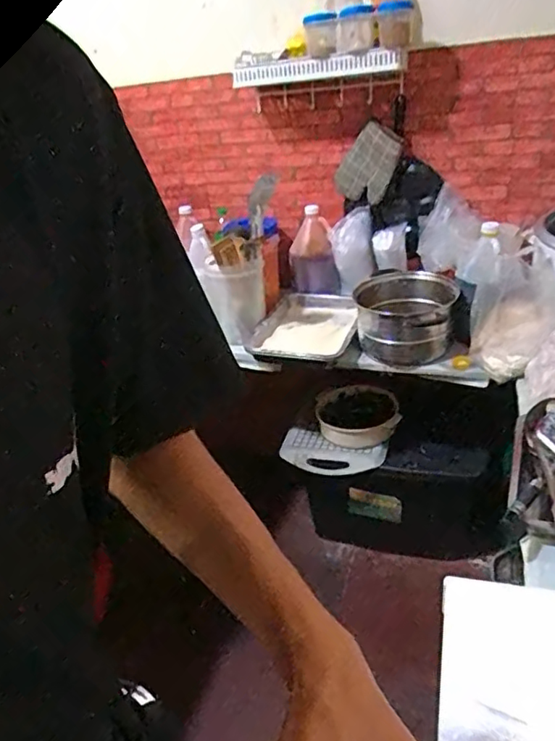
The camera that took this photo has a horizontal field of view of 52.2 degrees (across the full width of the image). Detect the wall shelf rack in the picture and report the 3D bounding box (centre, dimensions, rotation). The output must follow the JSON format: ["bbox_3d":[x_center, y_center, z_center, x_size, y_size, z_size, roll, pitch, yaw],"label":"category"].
[{"bbox_3d":[0.106,-0.747,1.458,0.431,0.104,0.131,7,30,24],"label":"wall shelf rack"}]

